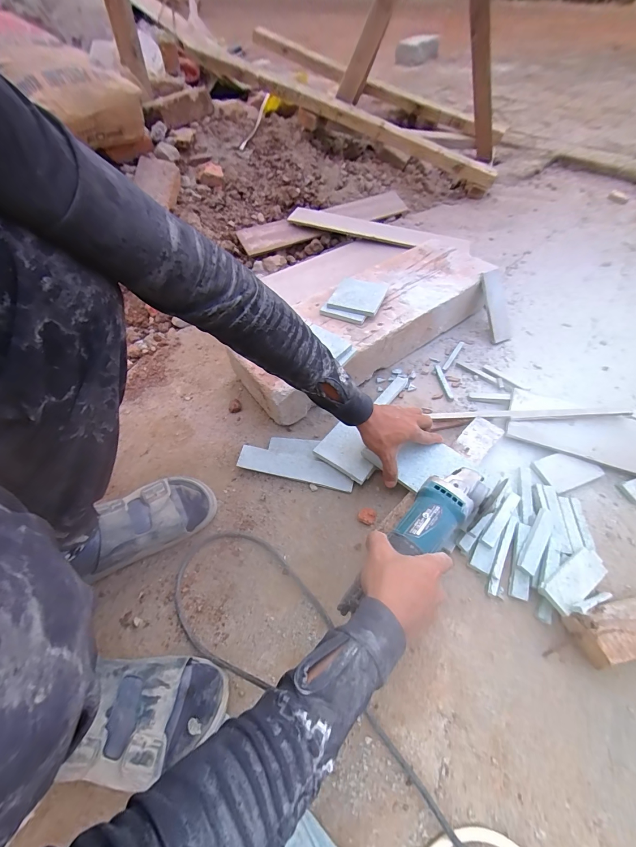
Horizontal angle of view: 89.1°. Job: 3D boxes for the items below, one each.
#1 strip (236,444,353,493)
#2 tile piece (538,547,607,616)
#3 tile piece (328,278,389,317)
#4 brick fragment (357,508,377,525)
[{"bbox_3d":[-0.039,0.076,0.553,0.196,0.011,0.042,12,62,7],"label":"strip"},{"bbox_3d":[0.334,0.202,0.420,0.102,0.010,0.037,-22,56,-23],"label":"tile piece"},{"bbox_3d":[0.085,-0.266,0.665,0.101,0.012,0.121,14,56,18],"label":"tile piece"},{"bbox_3d":[0.077,0.145,0.504,0.027,0.017,0.021,18,57,16],"label":"brick fragment"}]

